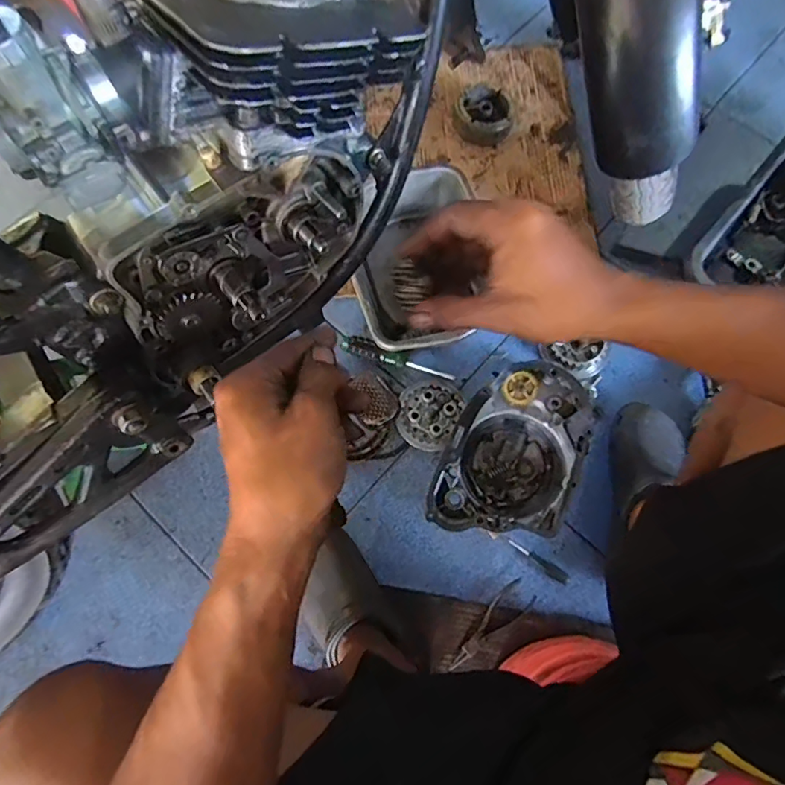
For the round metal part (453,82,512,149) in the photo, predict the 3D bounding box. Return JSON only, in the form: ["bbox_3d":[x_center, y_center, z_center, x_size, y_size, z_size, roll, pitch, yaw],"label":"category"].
[{"bbox_3d":[0.163,-0.502,0.903,0.106,0.044,0.097,8,72,3],"label":"round metal part"}]

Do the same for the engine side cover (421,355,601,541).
[{"bbox_3d":[0.168,0.088,0.697,0.167,0.105,0.240,23,74,8],"label":"engine side cover"}]

